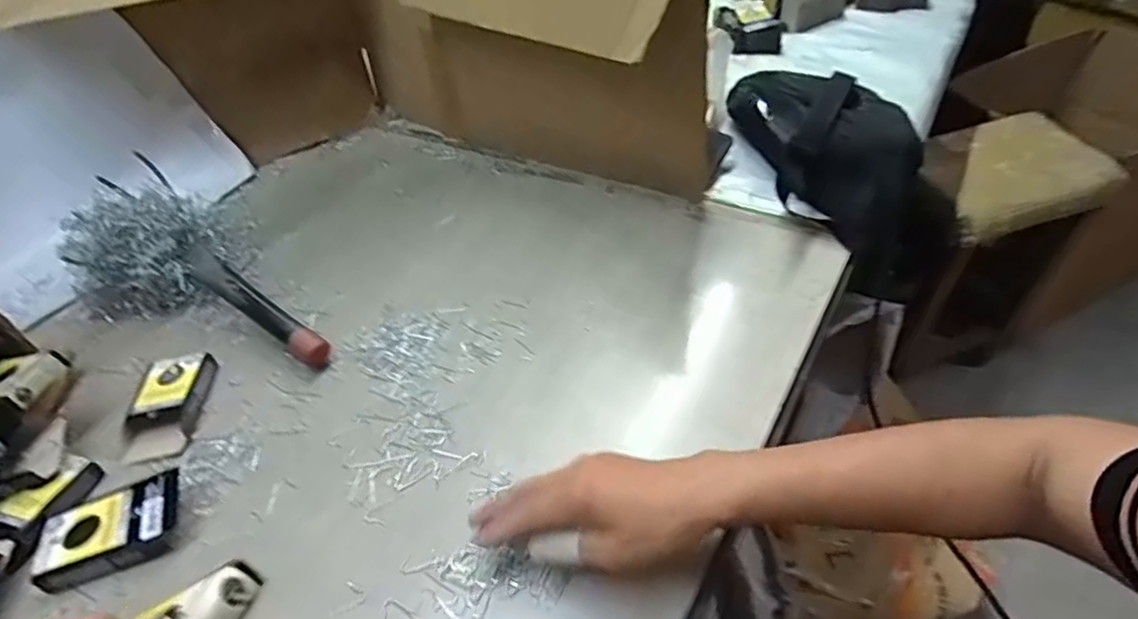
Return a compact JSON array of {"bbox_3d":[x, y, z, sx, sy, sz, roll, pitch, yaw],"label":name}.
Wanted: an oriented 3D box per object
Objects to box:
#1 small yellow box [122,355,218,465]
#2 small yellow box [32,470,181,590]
[{"bbox_3d":[-0.348,0.081,0.534,0.059,0.023,0.095,-9,44,-3],"label":"small yellow box"},{"bbox_3d":[-0.333,0.161,0.450,0.091,0.022,0.058,-17,45,-11],"label":"small yellow box"}]

